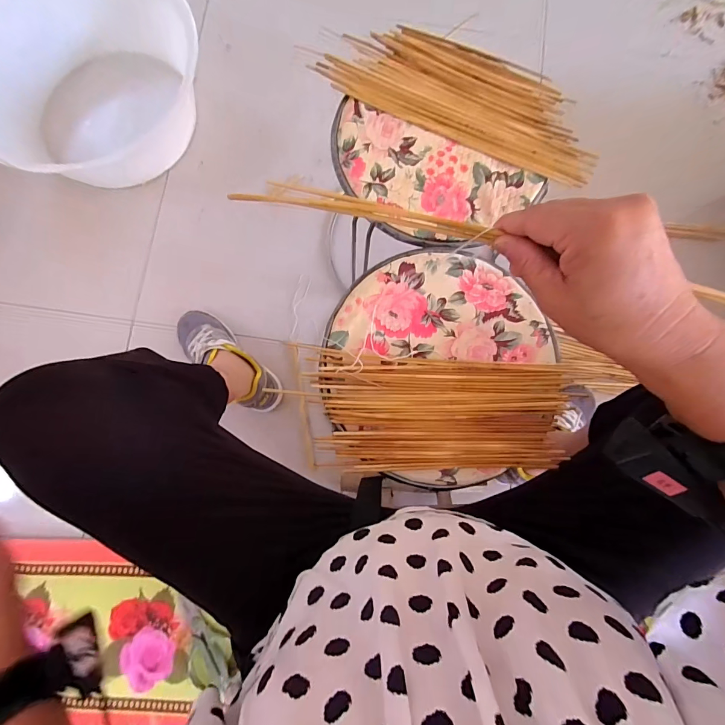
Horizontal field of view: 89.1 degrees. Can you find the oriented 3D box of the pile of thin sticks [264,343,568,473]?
[{"bbox_3d":[0.078,0.061,0.427,0.305,0.024,0.134,5,82,-1],"label":"pile of thin sticks"}]

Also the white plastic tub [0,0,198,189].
[{"bbox_3d":[-0.560,-0.587,0.737,0.401,0.167,0.446,31,82,2],"label":"white plastic tub"}]

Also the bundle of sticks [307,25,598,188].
[{"bbox_3d":[0.133,-0.354,0.485,0.366,0.014,0.131,23,82,1],"label":"bundle of sticks"}]

